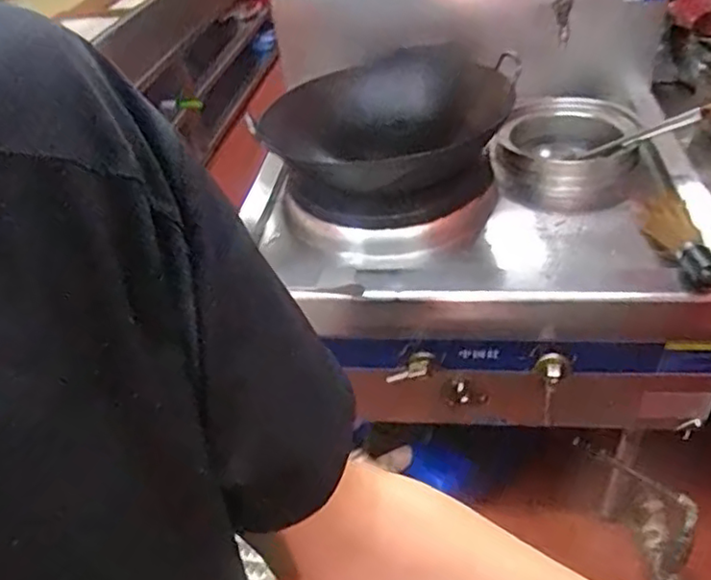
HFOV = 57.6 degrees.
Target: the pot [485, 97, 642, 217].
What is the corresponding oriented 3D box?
[{"bbox_3d":[0.437,-0.288,1.350,0.279,0.100,0.295,11,42,20],"label":"pot"}]

